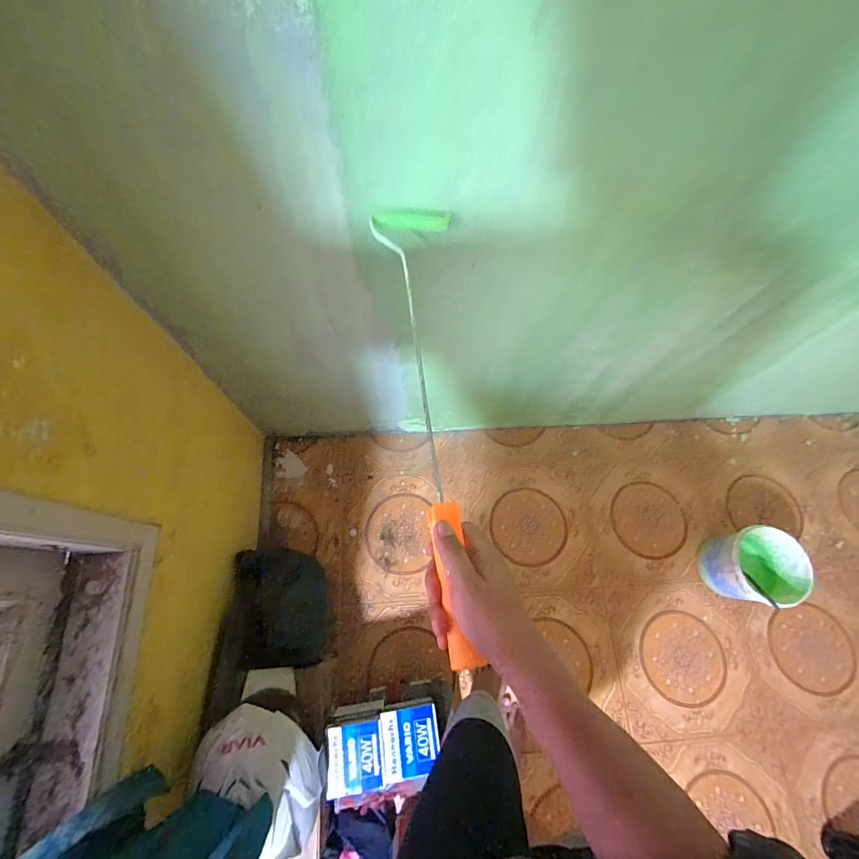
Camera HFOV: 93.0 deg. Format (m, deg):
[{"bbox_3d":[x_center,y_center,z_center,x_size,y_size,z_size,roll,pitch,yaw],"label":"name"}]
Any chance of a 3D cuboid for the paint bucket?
[{"bbox_3d":[0.935,0.409,1.193,0.193,0.209,0.209,1,69,-2],"label":"paint bucket"}]

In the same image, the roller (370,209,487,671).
[{"bbox_3d":[0.002,-0.054,0.473,0.107,0.066,0.574,-5,61,-3],"label":"roller"}]

